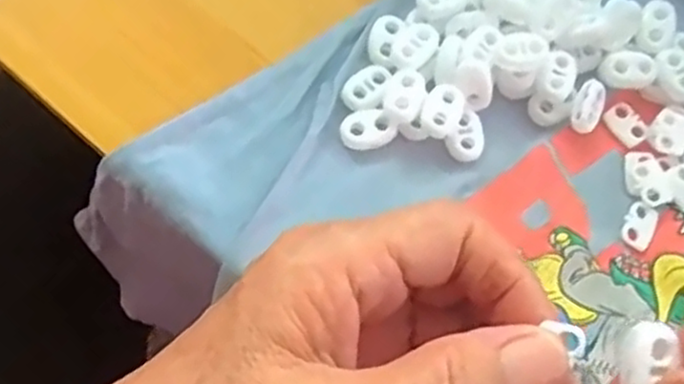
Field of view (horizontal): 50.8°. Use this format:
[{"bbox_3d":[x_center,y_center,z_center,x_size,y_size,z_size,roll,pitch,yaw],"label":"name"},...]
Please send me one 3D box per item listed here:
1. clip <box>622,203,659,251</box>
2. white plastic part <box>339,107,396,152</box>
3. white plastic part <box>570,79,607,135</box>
[{"bbox_3d":[0.117,0.013,0.283,0.012,0.004,0.018,27,71,2],"label":"clip"},{"bbox_3d":[0.010,-0.024,0.282,0.021,0.004,0.015,-12,74,-11],"label":"white plastic part"},{"bbox_3d":[0.100,-0.035,0.292,0.013,0.010,0.020,16,71,-2],"label":"white plastic part"}]

